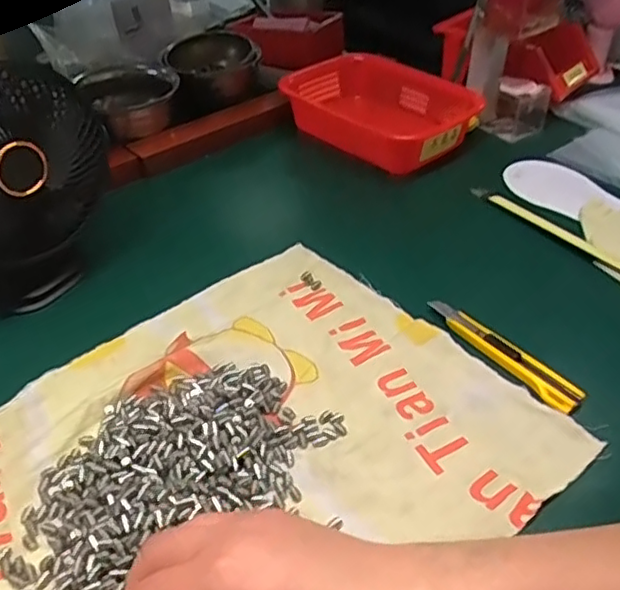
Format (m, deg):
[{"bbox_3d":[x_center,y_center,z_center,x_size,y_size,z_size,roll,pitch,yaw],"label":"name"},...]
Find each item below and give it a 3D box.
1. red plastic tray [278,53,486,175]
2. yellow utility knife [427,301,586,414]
[{"bbox_3d":[0.080,-0.221,0.785,0.222,0.072,0.159,30,48,30],"label":"red plastic tray"},{"bbox_3d":[0.142,0.040,0.471,0.019,0.011,0.134,-24,46,-27],"label":"yellow utility knife"}]

